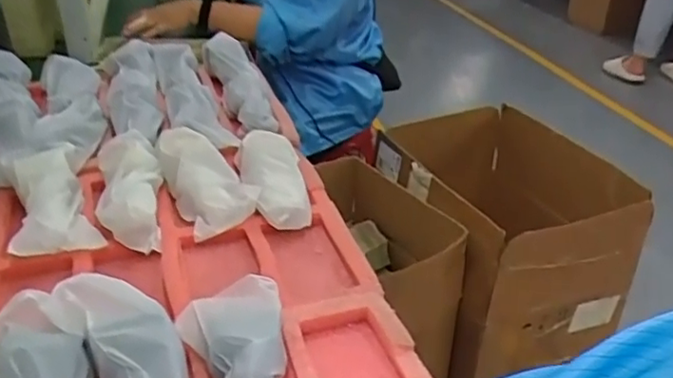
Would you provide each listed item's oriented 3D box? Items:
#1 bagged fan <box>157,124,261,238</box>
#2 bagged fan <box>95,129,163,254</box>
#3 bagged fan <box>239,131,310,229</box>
[{"bbox_3d":[-0.161,-0.012,0.741,0.082,0.050,0.167,-20,57,-35],"label":"bagged fan"},{"bbox_3d":[-0.234,-0.009,0.703,0.071,0.052,0.173,-6,47,-17],"label":"bagged fan"},{"bbox_3d":[-0.072,-0.017,0.738,0.066,0.028,0.154,-7,48,-19],"label":"bagged fan"}]

